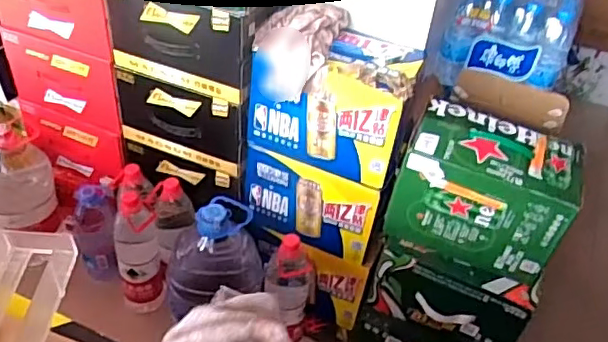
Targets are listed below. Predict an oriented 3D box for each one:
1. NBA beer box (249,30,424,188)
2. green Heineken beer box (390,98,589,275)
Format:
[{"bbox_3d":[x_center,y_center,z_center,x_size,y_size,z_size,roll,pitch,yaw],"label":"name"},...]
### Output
[{"bbox_3d":[0.060,-0.136,1.089,0.267,0.204,0.168,19,41,14],"label":"NBA beer box"},{"bbox_3d":[0.305,0.035,1.023,0.273,0.203,0.171,18,40,13],"label":"green Heineken beer box"}]

